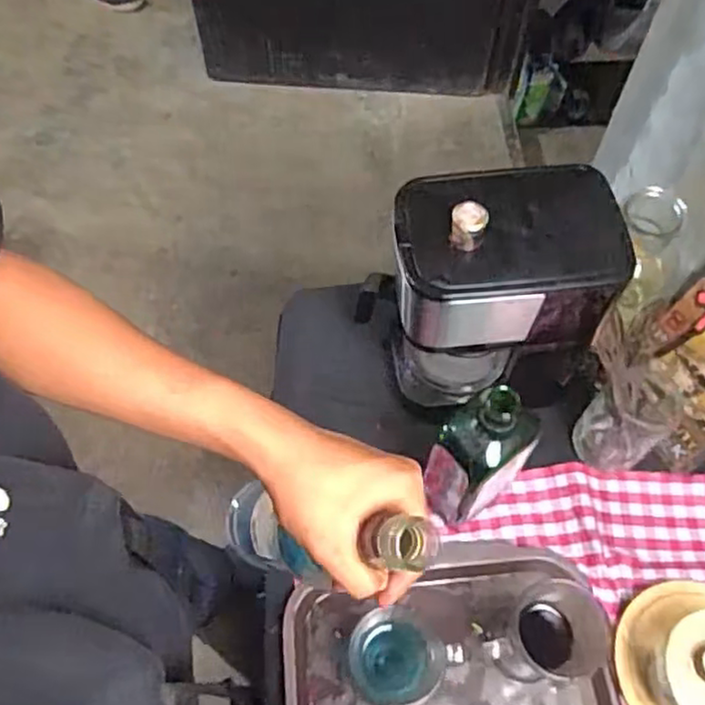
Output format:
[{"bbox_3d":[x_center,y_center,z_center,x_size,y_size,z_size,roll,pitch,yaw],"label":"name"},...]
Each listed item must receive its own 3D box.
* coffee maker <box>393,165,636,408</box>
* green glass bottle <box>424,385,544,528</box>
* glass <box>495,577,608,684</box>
[{"bbox_3d":[0.137,-0.045,0.686,0.200,0.277,0.155,-3,61,-2],"label":"coffee maker"},{"bbox_3d":[0.113,0.098,0.644,0.078,0.215,0.070,36,67,18],"label":"green glass bottle"},{"bbox_3d":[0.173,0.254,0.613,0.067,0.124,0.072,0,60,0],"label":"glass"}]

